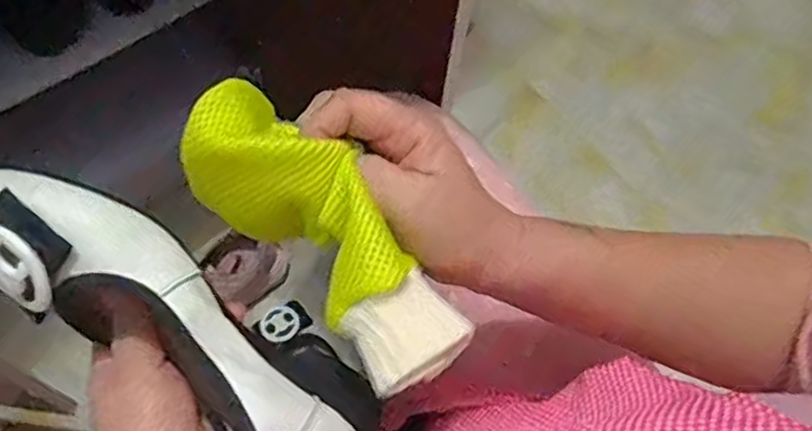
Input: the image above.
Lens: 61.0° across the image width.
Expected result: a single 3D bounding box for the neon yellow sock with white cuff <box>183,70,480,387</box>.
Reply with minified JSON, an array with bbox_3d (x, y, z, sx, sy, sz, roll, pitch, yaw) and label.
[{"bbox_3d":[-0.036,0.007,0.301,0.053,0.038,0.153,-40,81,-20],"label":"neon yellow sock with white cuff"}]

